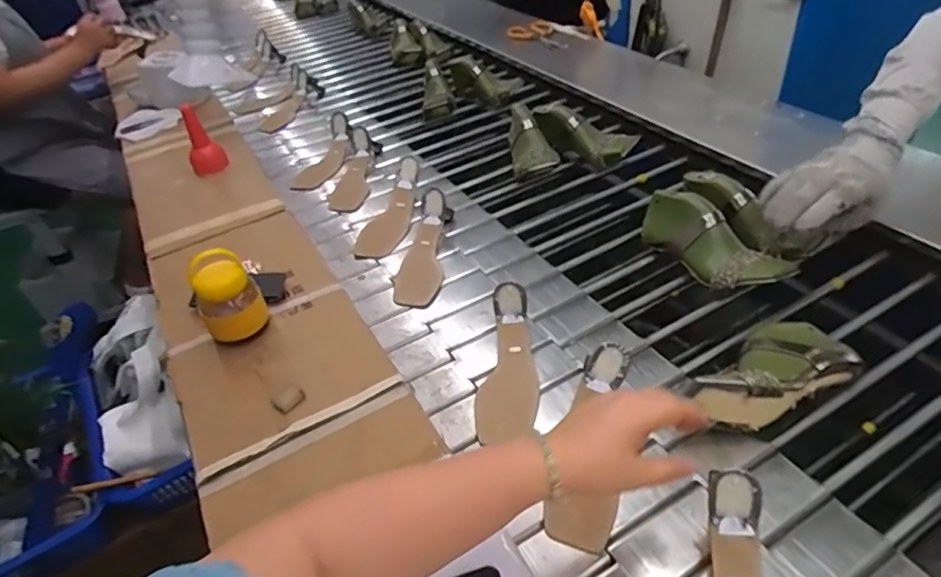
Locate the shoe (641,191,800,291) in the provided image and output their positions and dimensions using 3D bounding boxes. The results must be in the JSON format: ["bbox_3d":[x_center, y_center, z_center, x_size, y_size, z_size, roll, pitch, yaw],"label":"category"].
[{"bbox_3d":[0.340,-0.058,0.821,0.072,0.097,0.234,-30,46,-24],"label":"shoe"}]

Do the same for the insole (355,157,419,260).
[{"bbox_3d":[-0.142,-0.141,1.022,0.081,0.035,0.233,10,59,18],"label":"insole"}]

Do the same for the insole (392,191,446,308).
[{"bbox_3d":[-0.079,-0.062,0.922,0.084,0.042,0.219,3,62,12],"label":"insole"}]

